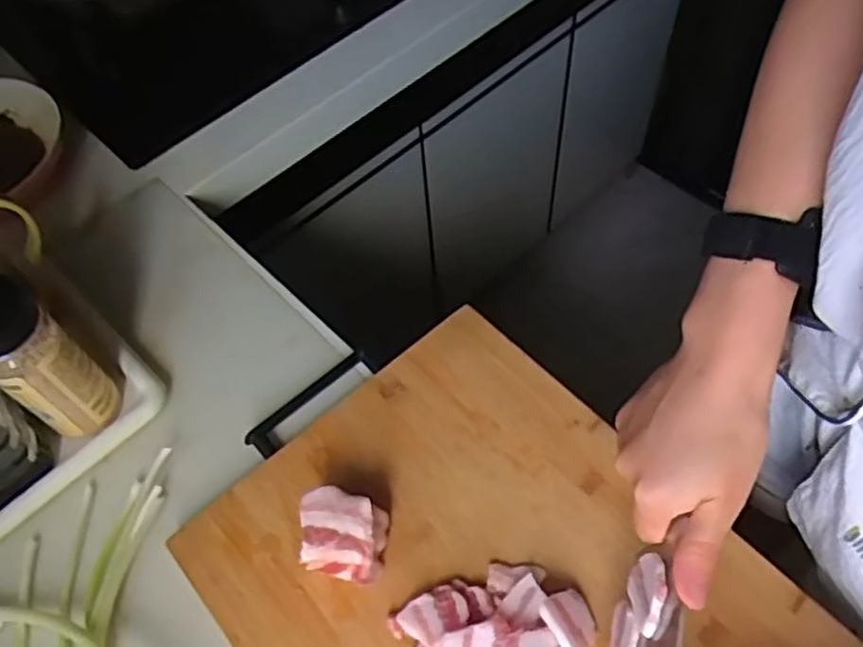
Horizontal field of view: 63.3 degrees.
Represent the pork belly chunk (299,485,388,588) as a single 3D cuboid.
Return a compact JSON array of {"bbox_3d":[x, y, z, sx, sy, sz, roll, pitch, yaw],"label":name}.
[{"bbox_3d":[-0.061,0.145,0.470,0.054,0.048,0.049,9,59,9],"label":"pork belly chunk"}]

